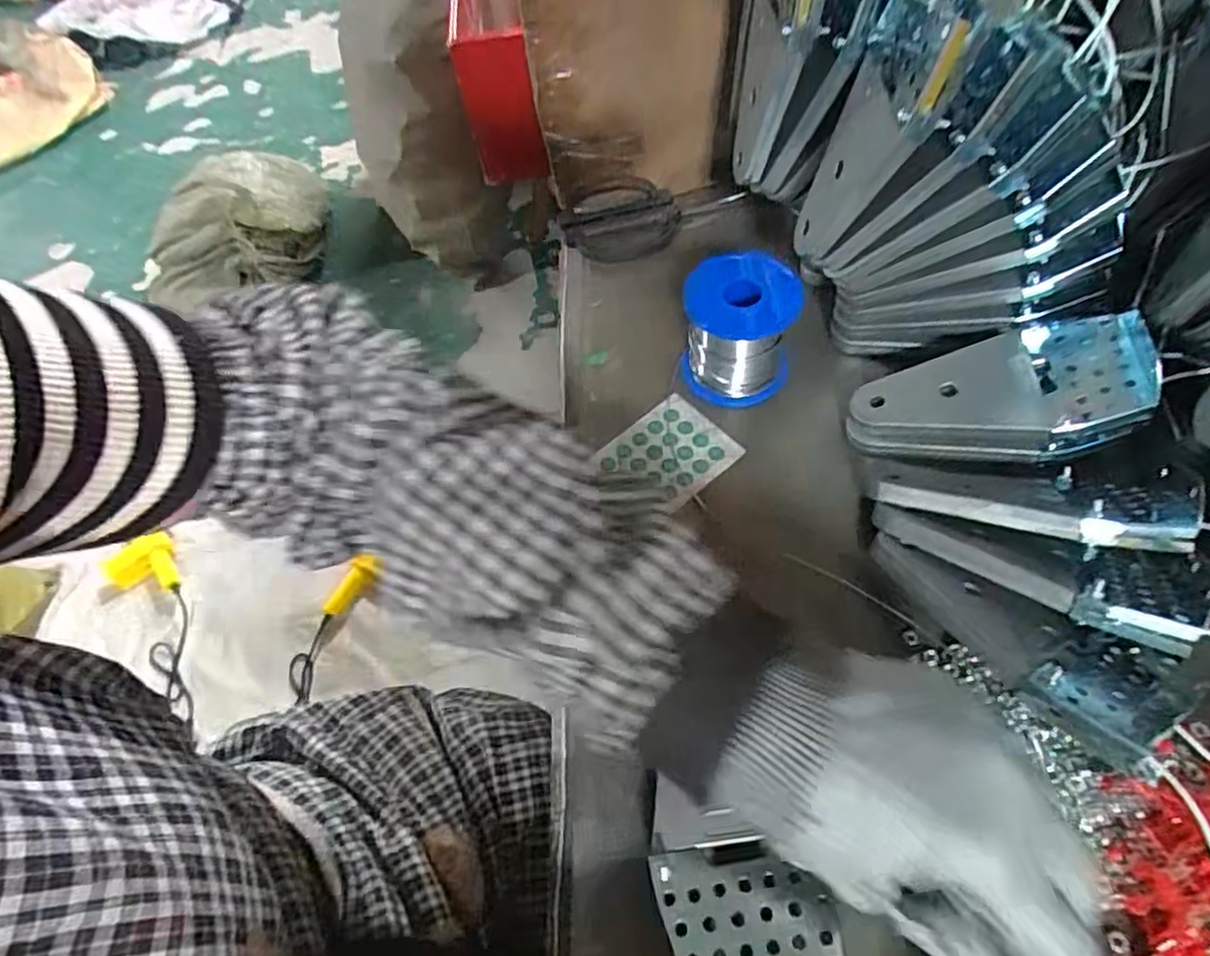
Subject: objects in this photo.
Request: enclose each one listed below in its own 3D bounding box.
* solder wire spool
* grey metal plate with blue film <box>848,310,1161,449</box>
[{"bbox_3d":[0.078,-0.088,0.403,0.062,0.066,0.063,0,57,4],"label":"solder wire spool"},{"bbox_3d":[0.205,-0.048,0.357,0.139,0.033,0.067,-11,55,18],"label":"grey metal plate with blue film"}]

